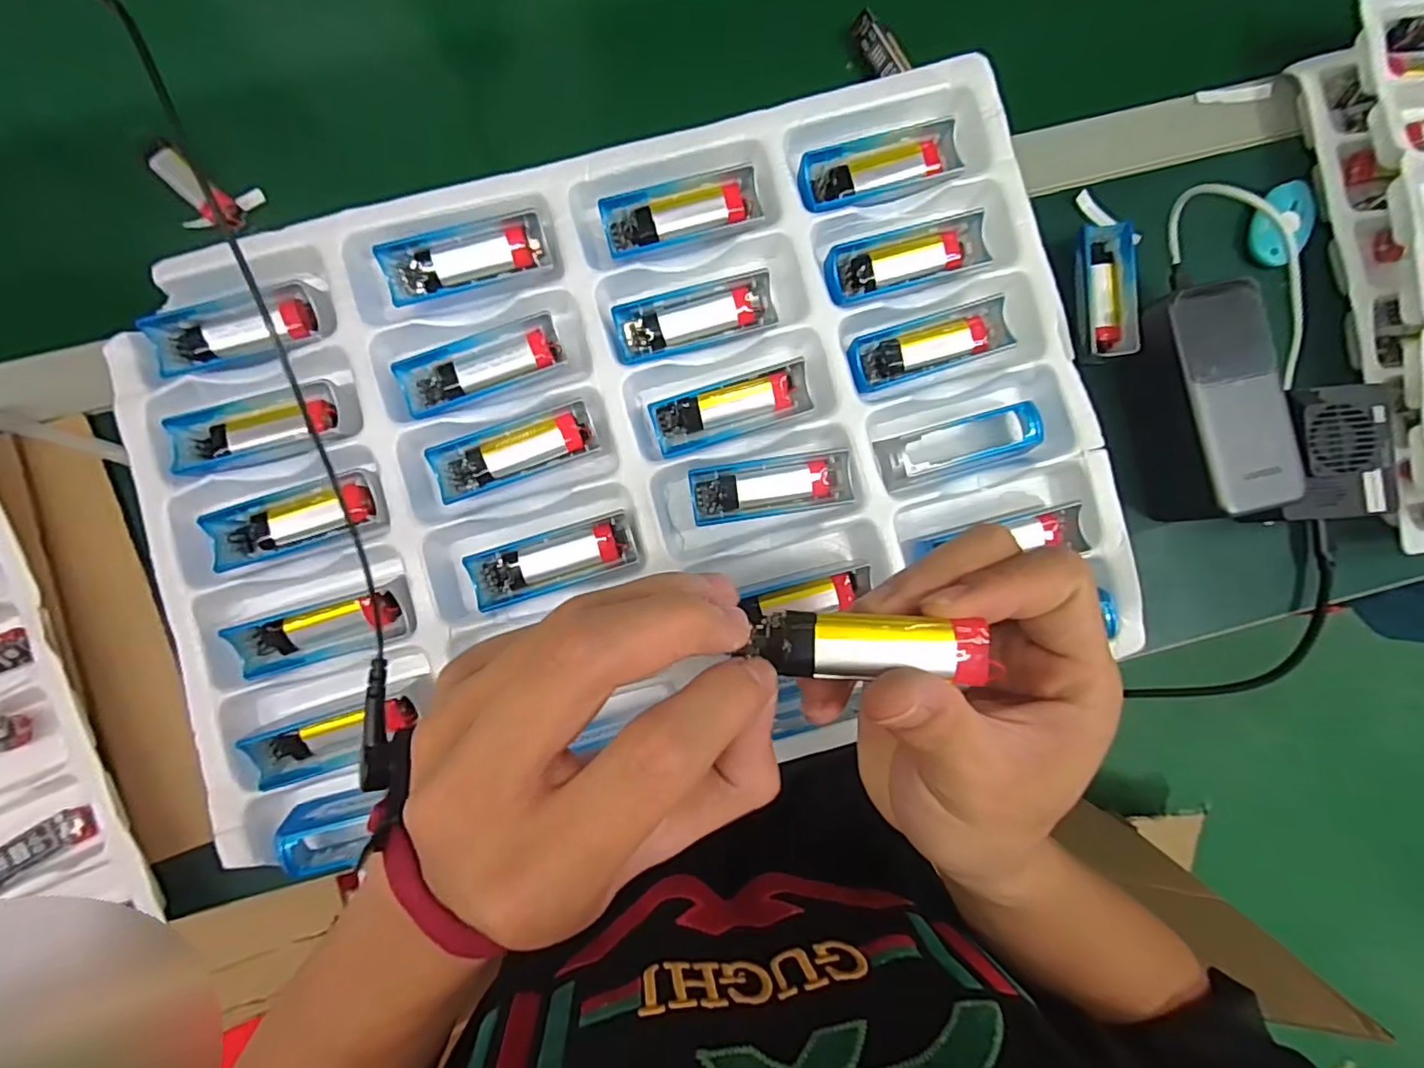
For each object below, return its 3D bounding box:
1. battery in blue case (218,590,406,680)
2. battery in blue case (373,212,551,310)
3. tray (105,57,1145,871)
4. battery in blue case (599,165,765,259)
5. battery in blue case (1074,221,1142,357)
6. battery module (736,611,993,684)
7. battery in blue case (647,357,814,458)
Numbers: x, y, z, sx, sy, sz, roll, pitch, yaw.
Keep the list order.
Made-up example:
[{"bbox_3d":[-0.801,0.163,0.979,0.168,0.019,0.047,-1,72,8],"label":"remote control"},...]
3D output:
[{"bbox_3d":[-0.185,0.047,0.288,0.077,0.020,0.025,-14,89,-3],"label":"battery in blue case"},{"bbox_3d":[-0.121,-0.137,0.295,0.077,0.018,0.028,-17,90,-3],"label":"battery in blue case"},{"bbox_3d":[-0.041,-0.041,0.302,0.446,0.026,0.289,-15,90,-3],"label":"tray"},{"bbox_3d":[-0.015,-0.161,0.303,0.078,0.019,0.025,-15,89,-3],"label":"battery in blue case"},{"bbox_3d":[0.239,-0.147,0.364,0.030,0.017,0.080,-2,89,-3],"label":"battery in blue case"},{"bbox_3d":[0.042,0.031,0.166,0.063,0.012,0.016,0,88,9],"label":"battery module"},{"bbox_3d":[0.010,-0.063,0.298,0.078,0.012,0.026,-17,90,-3],"label":"battery in blue case"}]

